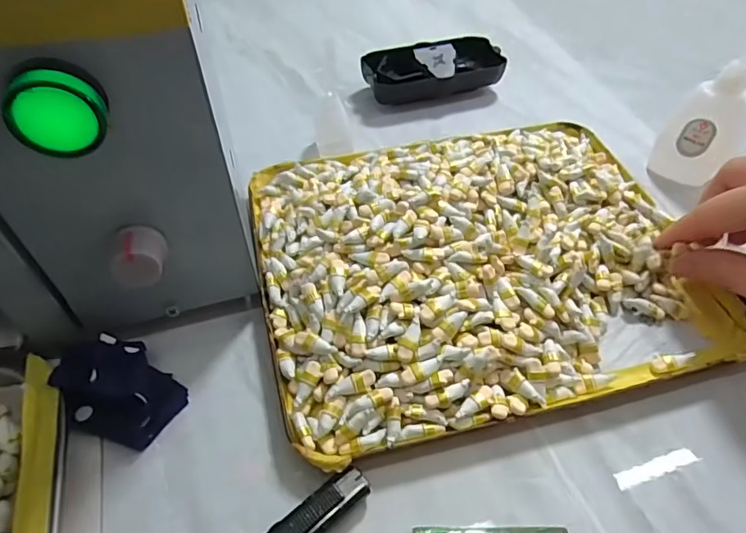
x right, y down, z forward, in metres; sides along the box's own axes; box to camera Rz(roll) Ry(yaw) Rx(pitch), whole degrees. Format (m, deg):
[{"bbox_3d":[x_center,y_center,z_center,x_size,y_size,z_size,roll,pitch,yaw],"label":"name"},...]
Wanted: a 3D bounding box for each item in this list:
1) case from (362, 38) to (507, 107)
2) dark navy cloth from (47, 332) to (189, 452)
[{"bbox_3d":[0.048,-0.156,0.407,0.110,0.029,0.046,-13,52,-9],"label":"case"},{"bbox_3d":[-0.122,0.057,0.239,0.056,0.027,0.043,34,59,25],"label":"dark navy cloth"}]

